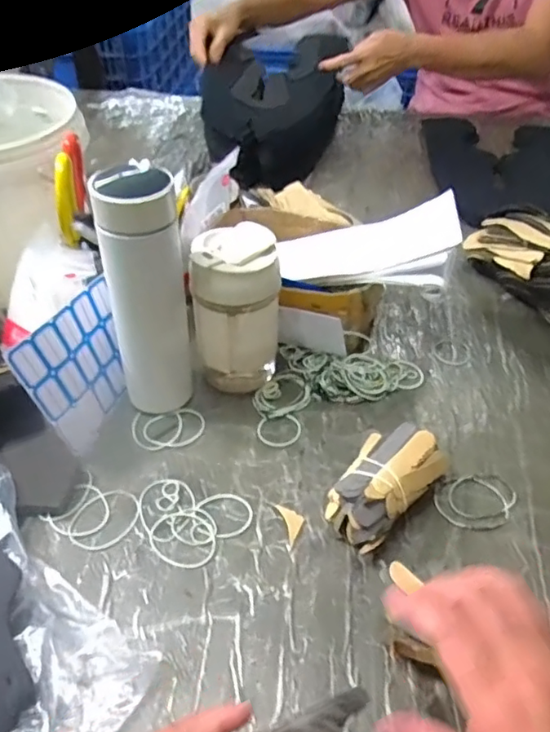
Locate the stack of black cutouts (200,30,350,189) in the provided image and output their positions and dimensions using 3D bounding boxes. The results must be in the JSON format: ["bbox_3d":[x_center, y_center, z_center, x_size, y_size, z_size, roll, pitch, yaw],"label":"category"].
[{"bbox_3d":[-0.004,-0.419,0.936,0.184,0.137,0.313,12,45,10],"label":"stack of black cutouts"}]

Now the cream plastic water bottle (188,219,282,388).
[{"bbox_3d":[-0.035,-0.046,0.552,0.079,0.158,0.071,2,44,0],"label":"cream plastic water bottle"}]

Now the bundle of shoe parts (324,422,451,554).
[{"bbox_3d":[0.090,0.096,0.482,0.123,0.042,0.064,-34,55,-31],"label":"bundle of shoe parts"}]

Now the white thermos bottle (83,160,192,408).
[{"bbox_3d":[-0.108,-0.053,0.503,0.053,0.231,0.056,12,45,10],"label":"white thermos bottle"}]

